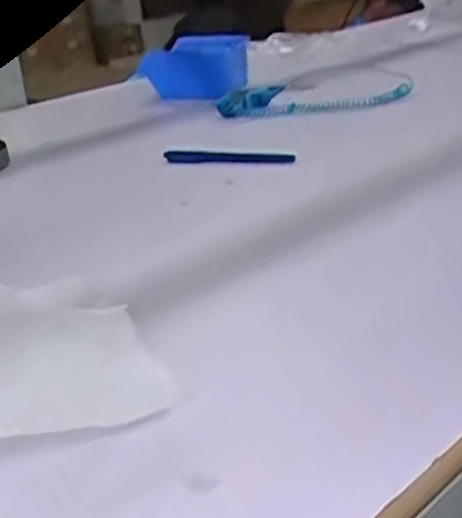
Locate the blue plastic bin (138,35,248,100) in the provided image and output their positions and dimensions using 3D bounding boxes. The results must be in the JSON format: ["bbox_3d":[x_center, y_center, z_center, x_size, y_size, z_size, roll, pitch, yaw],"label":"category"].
[{"bbox_3d":[-0.049,-0.269,1.021,0.125,0.064,0.110,6,25,21],"label":"blue plastic bin"}]

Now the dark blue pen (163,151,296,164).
[{"bbox_3d":[-0.003,-0.102,0.739,0.131,0.015,0.016,-1,23,7],"label":"dark blue pen"}]

